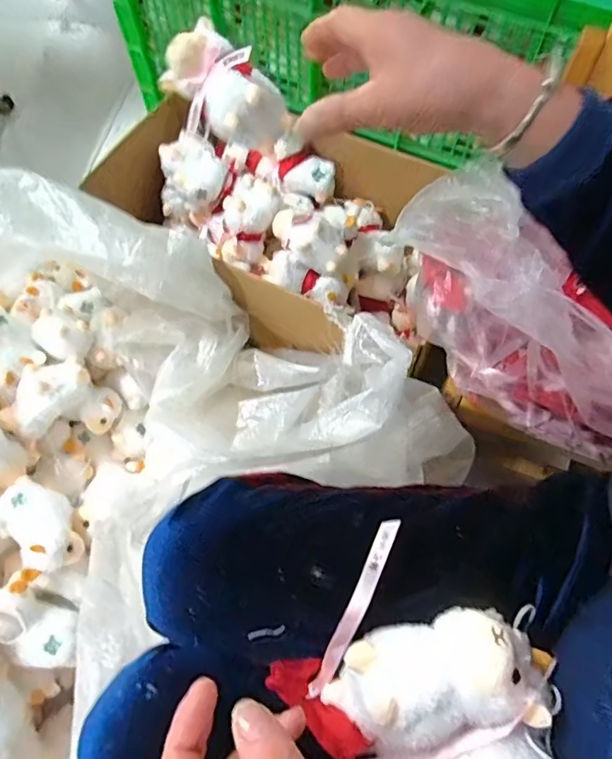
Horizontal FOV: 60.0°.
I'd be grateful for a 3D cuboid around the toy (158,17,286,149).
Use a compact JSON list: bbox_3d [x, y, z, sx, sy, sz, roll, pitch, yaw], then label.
[{"bbox_3d":[-0.081,-0.277,0.510,0.105,0.073,0.066,31,67,15],"label":"toy"}]

